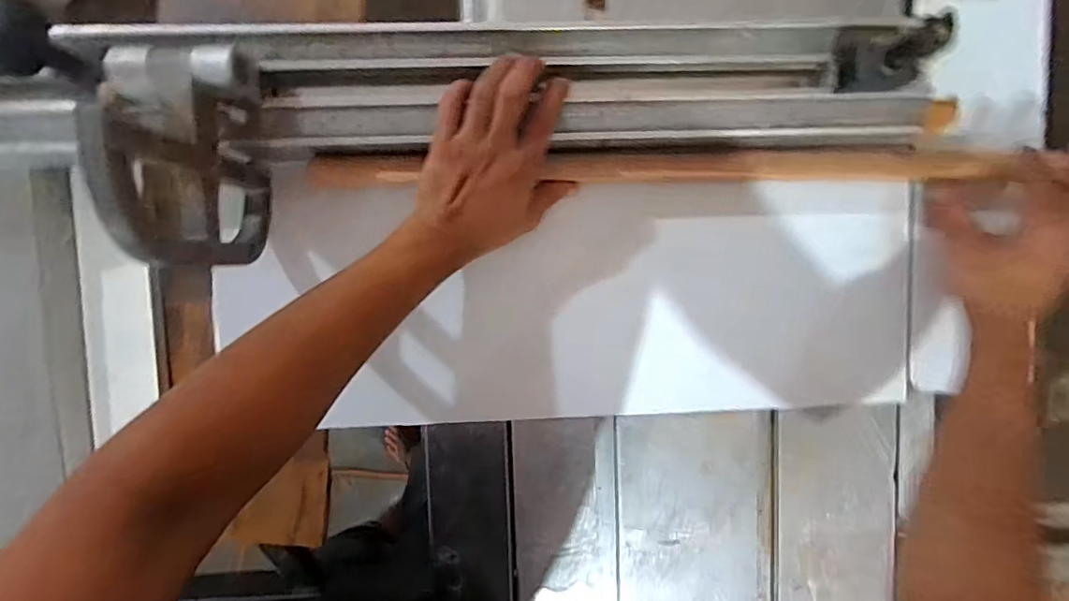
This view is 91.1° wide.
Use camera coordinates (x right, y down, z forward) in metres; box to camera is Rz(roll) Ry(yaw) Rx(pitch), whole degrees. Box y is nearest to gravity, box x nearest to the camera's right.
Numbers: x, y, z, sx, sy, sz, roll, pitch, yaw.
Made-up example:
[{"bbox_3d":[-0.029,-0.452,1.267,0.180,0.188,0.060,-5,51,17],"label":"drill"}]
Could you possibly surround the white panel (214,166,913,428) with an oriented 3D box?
[{"bbox_3d":[0.061,0.003,0.461,0.550,0.018,0.205,-1,94,-2],"label":"white panel"}]

